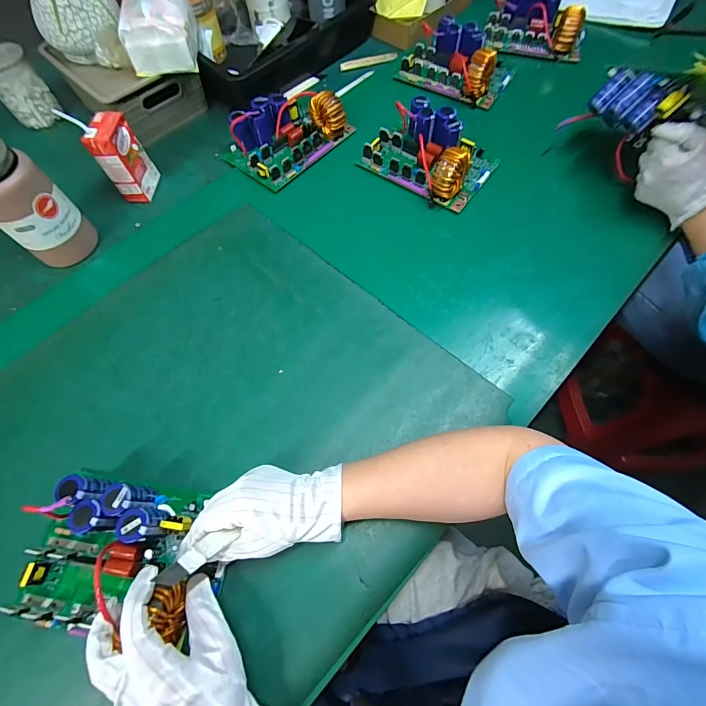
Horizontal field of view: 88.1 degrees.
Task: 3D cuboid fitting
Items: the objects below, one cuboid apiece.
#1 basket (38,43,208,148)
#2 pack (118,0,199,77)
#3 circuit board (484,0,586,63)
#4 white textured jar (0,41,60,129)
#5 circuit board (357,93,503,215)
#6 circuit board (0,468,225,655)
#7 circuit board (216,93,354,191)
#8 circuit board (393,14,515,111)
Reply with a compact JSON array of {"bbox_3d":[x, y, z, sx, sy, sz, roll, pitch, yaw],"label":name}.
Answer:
[{"bbox_3d":[-0.388,-0.473,0.654,0.197,0.092,0.159,40,73,19],"label":"basket"},{"bbox_3d":[-0.308,-0.528,0.567,0.097,0.105,0.128,-8,65,-2],"label":"pack"},{"bbox_3d":[0.355,-0.640,0.703,0.184,0.052,0.122,14,67,9],"label":"circuit board"},{"bbox_3d":[-0.599,-0.480,0.655,0.079,0.098,0.087,-35,68,-12],"label":"white textured jar"},{"bbox_3d":[0.123,-0.318,0.572,0.182,0.062,0.130,35,72,17],"label":"circuit board"},{"bbox_3d":[-0.226,0.190,0.343,0.190,0.070,0.128,8,66,7],"label":"circuit board"},{"bbox_3d":[-0.113,-0.373,0.611,0.140,0.060,0.192,40,73,19],"label":"circuit board"},{"bbox_3d":[0.191,-0.536,0.665,0.191,0.060,0.126,28,70,15],"label":"circuit board"}]

